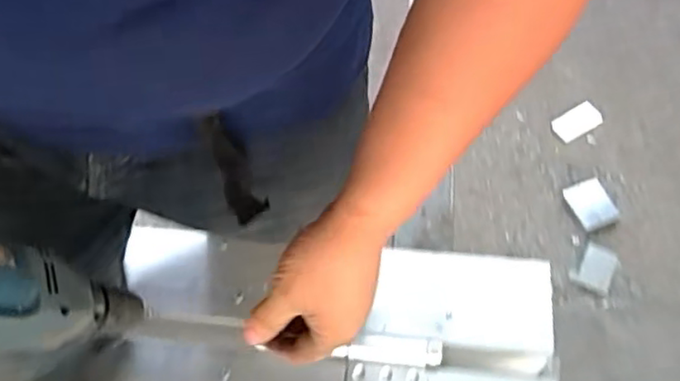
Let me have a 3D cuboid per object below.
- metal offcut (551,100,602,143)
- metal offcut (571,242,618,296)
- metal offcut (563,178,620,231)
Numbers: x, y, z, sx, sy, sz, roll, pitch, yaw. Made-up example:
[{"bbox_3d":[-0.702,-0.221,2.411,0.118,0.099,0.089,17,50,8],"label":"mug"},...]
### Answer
[{"bbox_3d":[0.514,-0.150,1.408,0.109,0.011,0.063,-30,65,-13],"label":"metal offcut"},{"bbox_3d":[0.492,0.149,1.246,0.070,0.010,0.096,27,67,15],"label":"metal offcut"},{"bbox_3d":[0.509,0.026,1.315,0.079,0.016,0.104,-18,63,-7],"label":"metal offcut"}]

